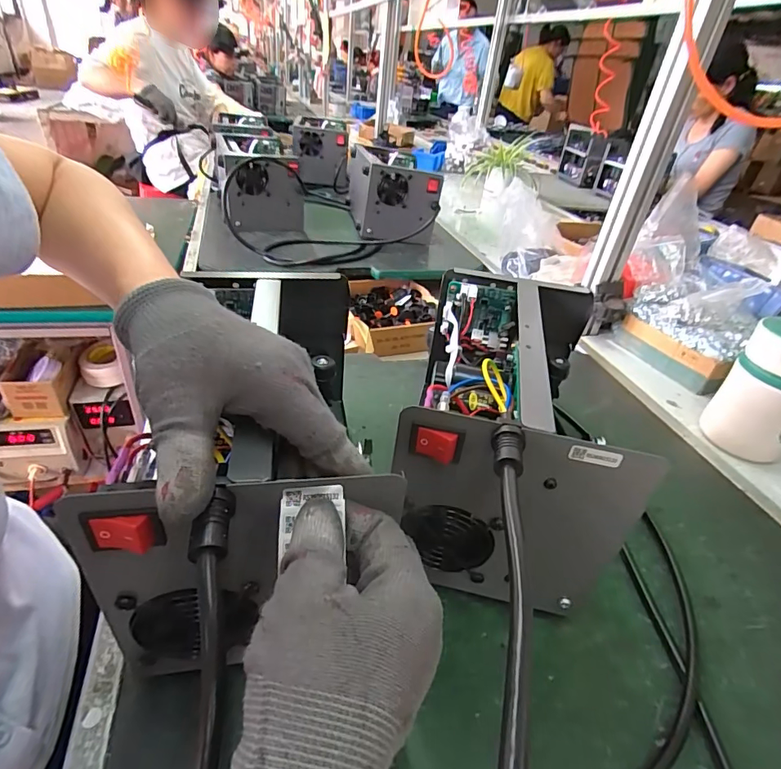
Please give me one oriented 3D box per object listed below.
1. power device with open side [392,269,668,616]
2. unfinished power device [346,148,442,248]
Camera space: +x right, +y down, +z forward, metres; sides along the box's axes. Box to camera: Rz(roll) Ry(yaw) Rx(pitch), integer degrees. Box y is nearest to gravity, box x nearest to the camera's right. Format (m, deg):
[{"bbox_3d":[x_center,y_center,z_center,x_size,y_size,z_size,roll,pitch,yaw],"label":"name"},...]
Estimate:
[{"bbox_3d":[0.097,0.031,0.408,0.149,0.176,0.299,11,35,6],"label":"power device with open side"},{"bbox_3d":[-0.004,-0.481,1.152,0.173,0.170,0.338,0,35,-11],"label":"unfinished power device"}]

